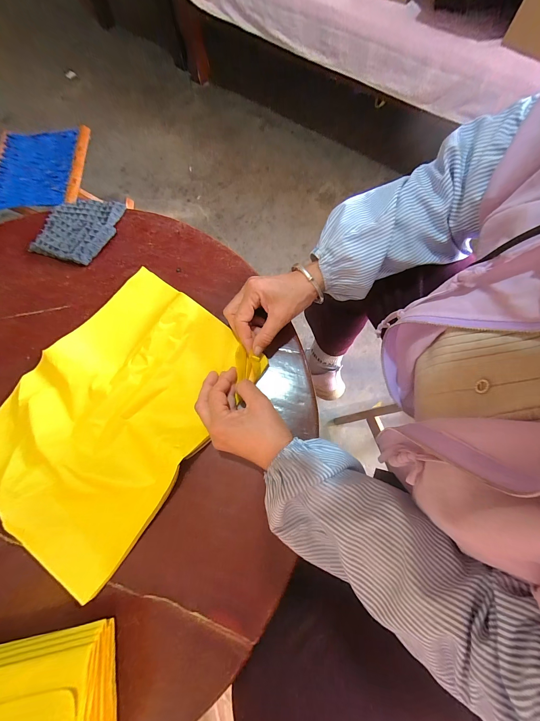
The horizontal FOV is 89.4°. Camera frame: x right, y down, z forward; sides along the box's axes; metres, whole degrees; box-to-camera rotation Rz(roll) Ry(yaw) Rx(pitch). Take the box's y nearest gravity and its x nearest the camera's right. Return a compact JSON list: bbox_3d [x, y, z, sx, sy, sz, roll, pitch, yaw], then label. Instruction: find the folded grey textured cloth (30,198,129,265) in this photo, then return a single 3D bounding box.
[{"bbox_3d":[-0.324,-0.220,0.456,0.130,0.024,0.122,7,74,5],"label":"folded grey textured cloth"}]

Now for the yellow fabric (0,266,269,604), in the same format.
[{"bbox_3d":[-0.198,0.055,0.356,0.247,0.029,0.333,34,77,11],"label":"yellow fabric"}]

